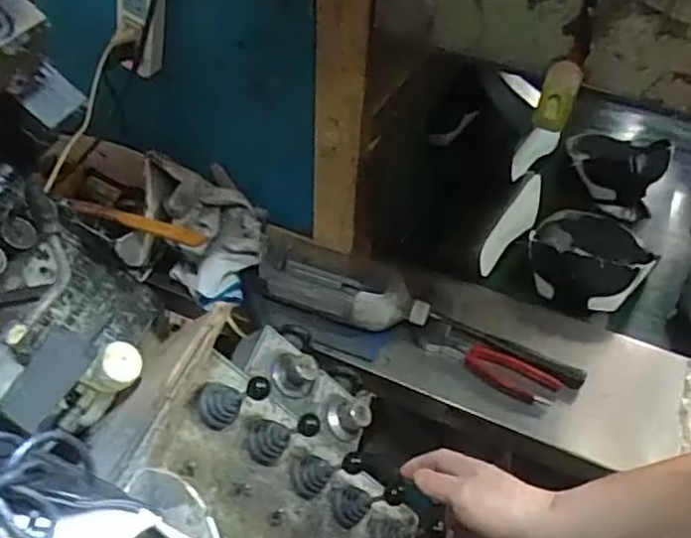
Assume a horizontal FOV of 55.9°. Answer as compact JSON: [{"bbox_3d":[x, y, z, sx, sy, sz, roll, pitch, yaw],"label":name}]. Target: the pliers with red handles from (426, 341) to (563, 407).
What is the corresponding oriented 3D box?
[{"bbox_3d":[0.186,0.122,0.819,0.161,0.009,0.052,26,48,21],"label":"pliers with red handles"}]

